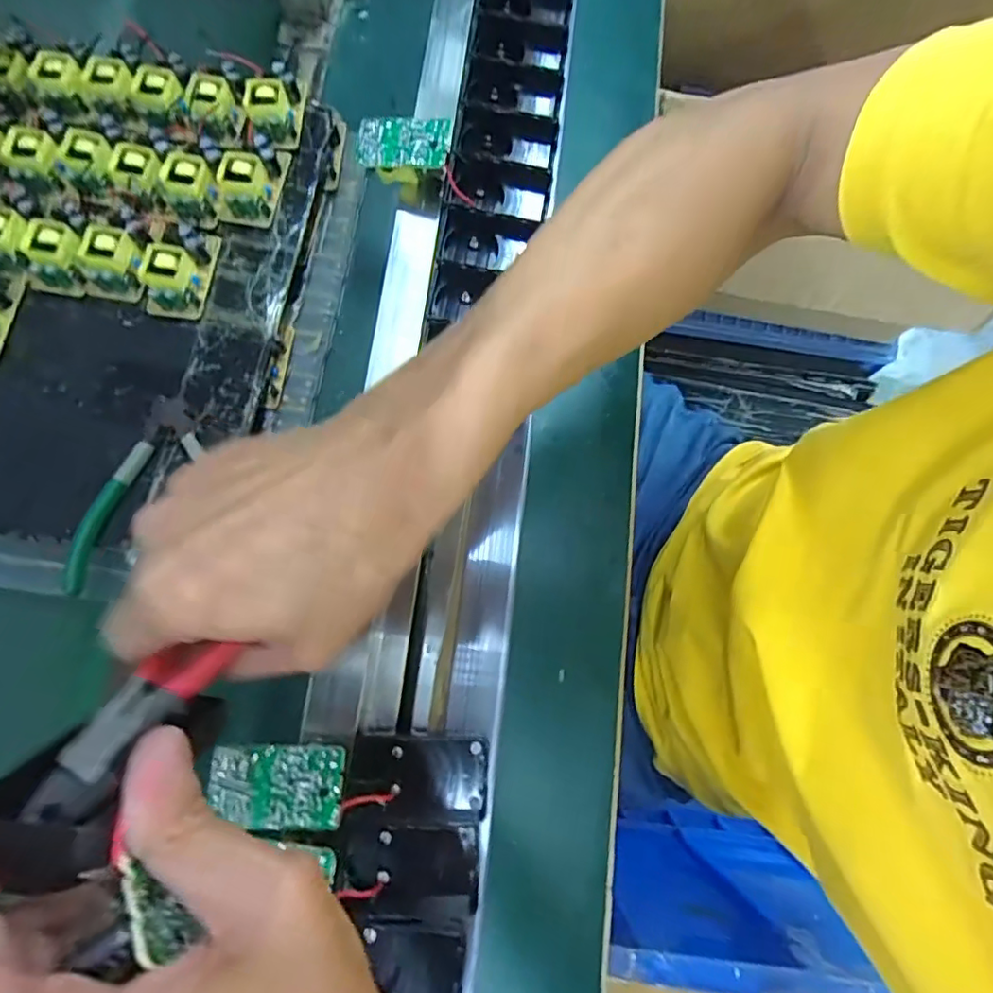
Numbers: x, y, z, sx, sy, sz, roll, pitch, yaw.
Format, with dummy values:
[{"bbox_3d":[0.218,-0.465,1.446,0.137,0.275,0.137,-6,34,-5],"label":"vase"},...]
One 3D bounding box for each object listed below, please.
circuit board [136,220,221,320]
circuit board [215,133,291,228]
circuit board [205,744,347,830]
[{"bbox_3d":[-0.221,-0.158,0.379,0.045,0.023,0.066,6,77,0],"label":"circuit board"},{"bbox_3d":[-0.176,-0.227,0.394,0.038,0.024,0.063,11,77,1],"label":"circuit board"},{"bbox_3d":[-0.109,0.144,0.276,0.064,0.006,0.037,3,77,-1],"label":"circuit board"}]

